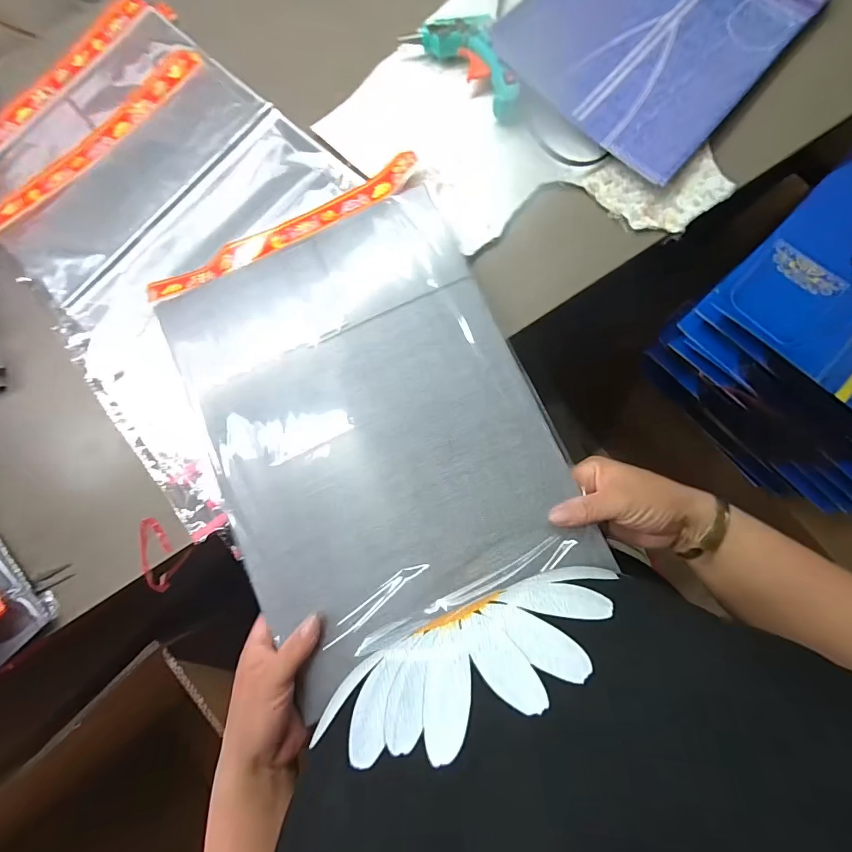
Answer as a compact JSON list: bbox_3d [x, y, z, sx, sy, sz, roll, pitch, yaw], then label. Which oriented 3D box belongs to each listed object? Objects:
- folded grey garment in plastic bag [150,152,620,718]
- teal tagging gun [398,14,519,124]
[{"bbox_3d":[-0.054,-0.022,0.359,0.271,0.025,0.384,-23,81,-3],"label":"folded grey garment in plastic bag"},{"bbox_3d":[0.049,-0.370,0.410,0.057,0.033,0.153,-41,82,-6],"label":"teal tagging gun"}]

